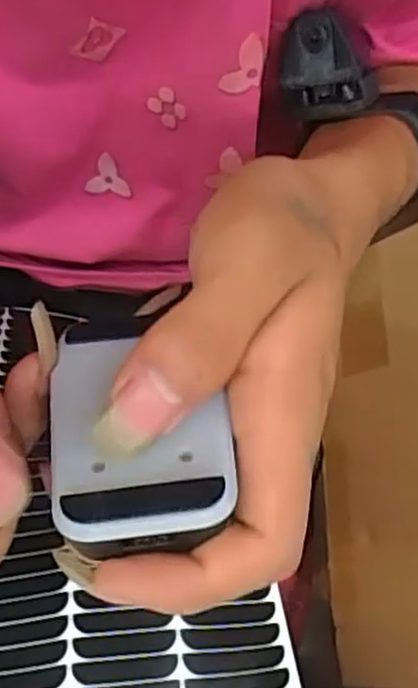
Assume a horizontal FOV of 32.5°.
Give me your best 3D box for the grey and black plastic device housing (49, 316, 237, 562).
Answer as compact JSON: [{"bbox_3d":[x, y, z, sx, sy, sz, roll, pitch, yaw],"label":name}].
[{"bbox_3d":[-0.018,0.019,0.178,0.043,0.015,0.063,-1,61,-2],"label":"grey and black plastic device housing"}]

